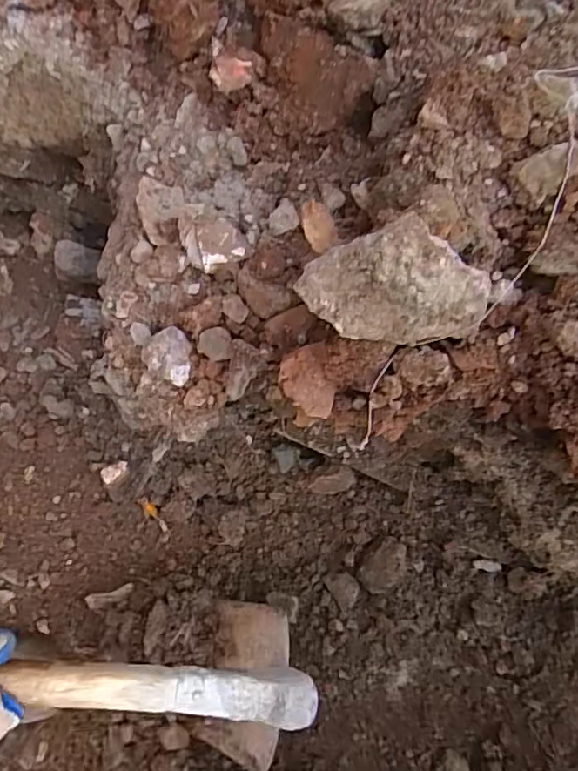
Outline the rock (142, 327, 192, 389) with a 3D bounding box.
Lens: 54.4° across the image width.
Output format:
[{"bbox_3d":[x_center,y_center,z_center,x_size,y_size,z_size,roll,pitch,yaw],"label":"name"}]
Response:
[{"bbox_3d":[-0.134,-0.036,0.638,0.055,0.026,0.054,0,77,1],"label":"rock"}]

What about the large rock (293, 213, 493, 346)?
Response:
[{"bbox_3d":[0.080,-0.076,0.427,0.142,0.084,0.059,9,77,3],"label":"large rock"}]

